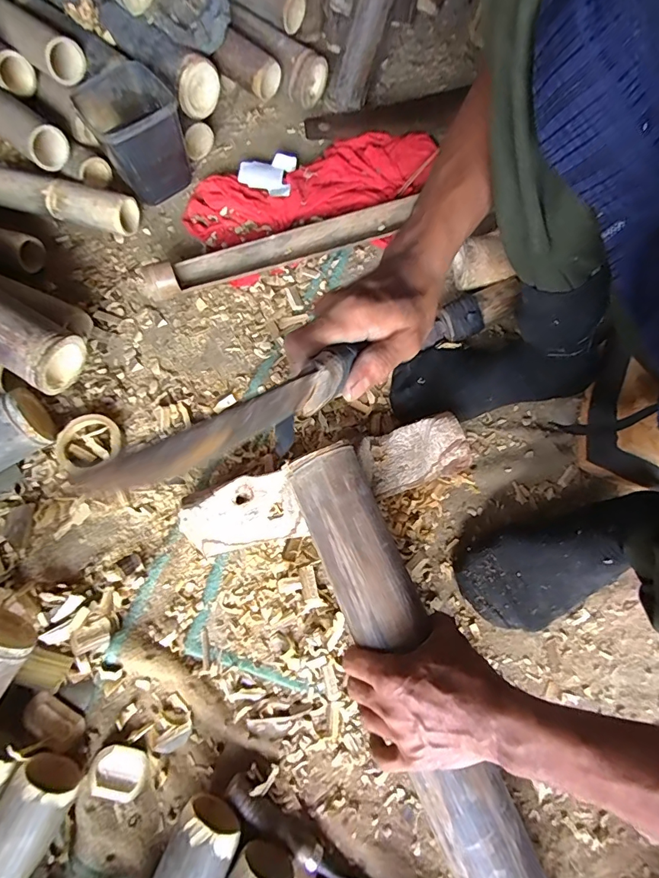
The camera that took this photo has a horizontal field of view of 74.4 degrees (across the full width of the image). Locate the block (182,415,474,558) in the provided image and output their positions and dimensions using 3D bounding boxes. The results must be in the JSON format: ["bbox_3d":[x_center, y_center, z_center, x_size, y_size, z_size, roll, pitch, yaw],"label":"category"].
[{"bbox_3d":[-0.002,0.058,0.509,0.331,0.062,0.083,-18,73,-6],"label":"block"}]

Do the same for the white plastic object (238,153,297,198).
[{"bbox_3d":[-0.098,-0.403,0.662,0.084,0.018,0.072,8,74,3],"label":"white plastic object"}]

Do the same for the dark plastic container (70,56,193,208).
[{"bbox_3d":[-0.275,-0.437,0.631,0.113,0.130,0.149,-36,76,-9],"label":"dark plastic container"}]

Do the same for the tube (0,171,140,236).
[{"bbox_3d":[-0.406,-0.353,0.643,0.243,0.063,0.051,15,74,5],"label":"tube"}]

